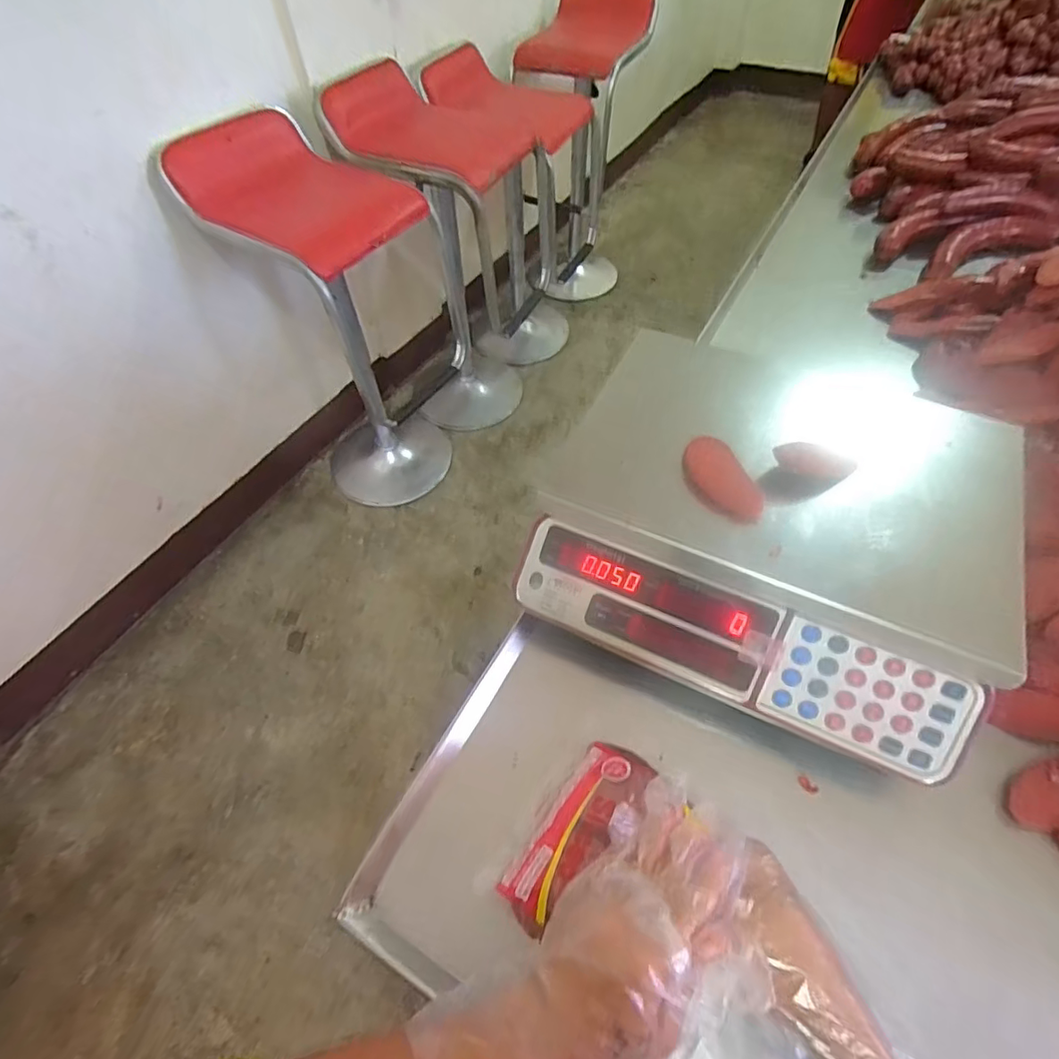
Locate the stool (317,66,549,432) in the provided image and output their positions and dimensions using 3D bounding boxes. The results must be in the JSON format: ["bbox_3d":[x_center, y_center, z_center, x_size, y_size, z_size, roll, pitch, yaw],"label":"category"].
[{"bbox_3d":[-0.203,-0.740,1.531,0.429,0.847,0.418,-1,55,1],"label":"stool"}]

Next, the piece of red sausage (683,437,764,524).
[{"bbox_3d":[0.153,-0.040,0.427,0.035,0.022,0.081,-23,57,-13],"label":"piece of red sausage"}]

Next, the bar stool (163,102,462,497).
[{"bbox_3d":[-0.468,-0.478,1.353,0.352,0.819,0.488,-36,61,-21],"label":"bar stool"}]

